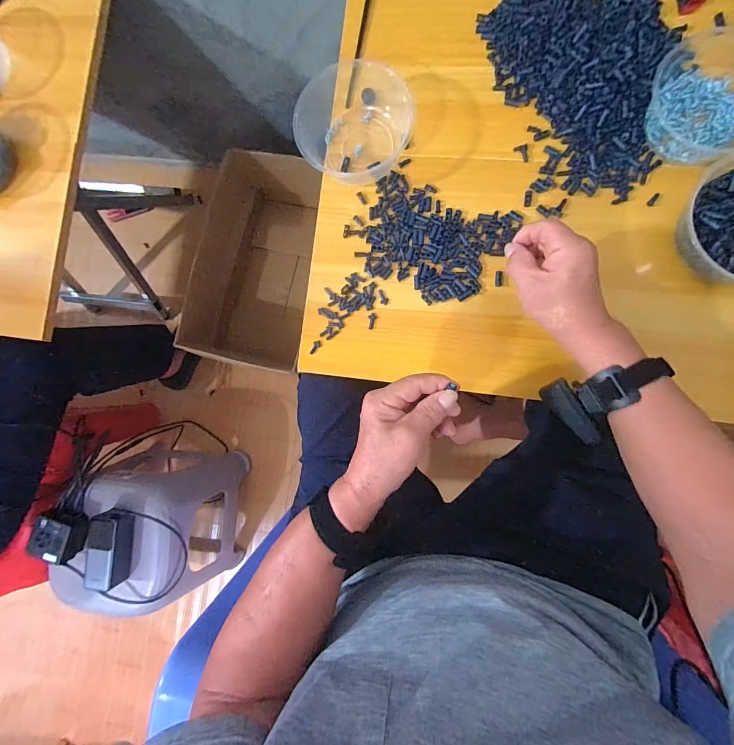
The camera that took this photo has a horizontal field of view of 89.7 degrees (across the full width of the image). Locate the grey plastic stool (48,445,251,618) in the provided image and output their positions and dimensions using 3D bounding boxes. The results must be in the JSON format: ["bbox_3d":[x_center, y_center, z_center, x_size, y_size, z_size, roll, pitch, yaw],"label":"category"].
[{"bbox_3d":[-0.487,0.357,0.886,0.270,0.345,0.289,5,87,7],"label":"grey plastic stool"}]

